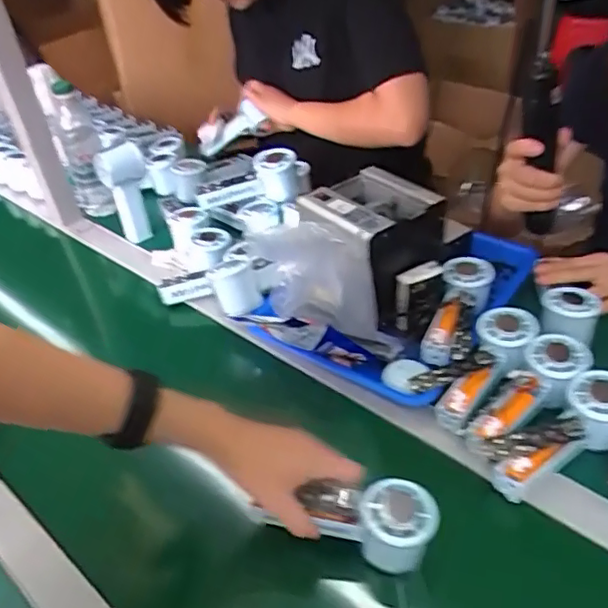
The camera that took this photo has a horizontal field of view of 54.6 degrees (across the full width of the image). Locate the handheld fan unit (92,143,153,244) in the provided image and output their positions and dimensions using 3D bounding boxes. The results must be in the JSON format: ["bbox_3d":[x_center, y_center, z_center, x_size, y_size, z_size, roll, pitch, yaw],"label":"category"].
[{"bbox_3d":[-0.269,-0.173,0.894,0.073,0.143,0.054,-16,42,-12],"label":"handheld fan unit"}]

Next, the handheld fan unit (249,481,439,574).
[{"bbox_3d":[0.036,0.179,0.504,0.148,0.053,0.052,9,43,16],"label":"handheld fan unit"}]

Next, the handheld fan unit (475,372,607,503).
[{"bbox_3d":[0.243,0.121,0.555,0.158,0.044,0.063,-30,45,-7],"label":"handheld fan unit"}]

